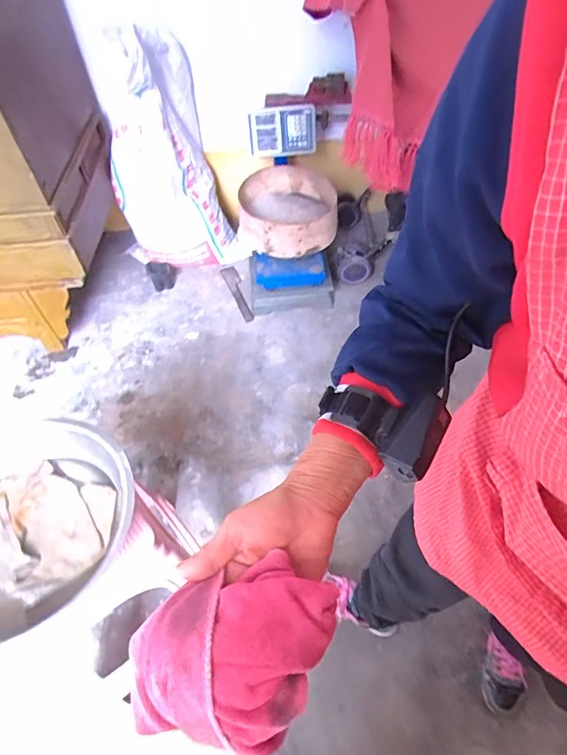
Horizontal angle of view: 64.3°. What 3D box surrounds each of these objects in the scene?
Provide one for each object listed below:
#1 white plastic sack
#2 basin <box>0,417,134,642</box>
[{"bbox_3d":[-0.412,-0.766,1.653,0.407,0.767,0.352,-28,56,-17],"label":"white plastic sack"},{"bbox_3d":[-0.396,0.236,0.708,0.338,0.093,0.289,-27,55,-16],"label":"basin"}]

